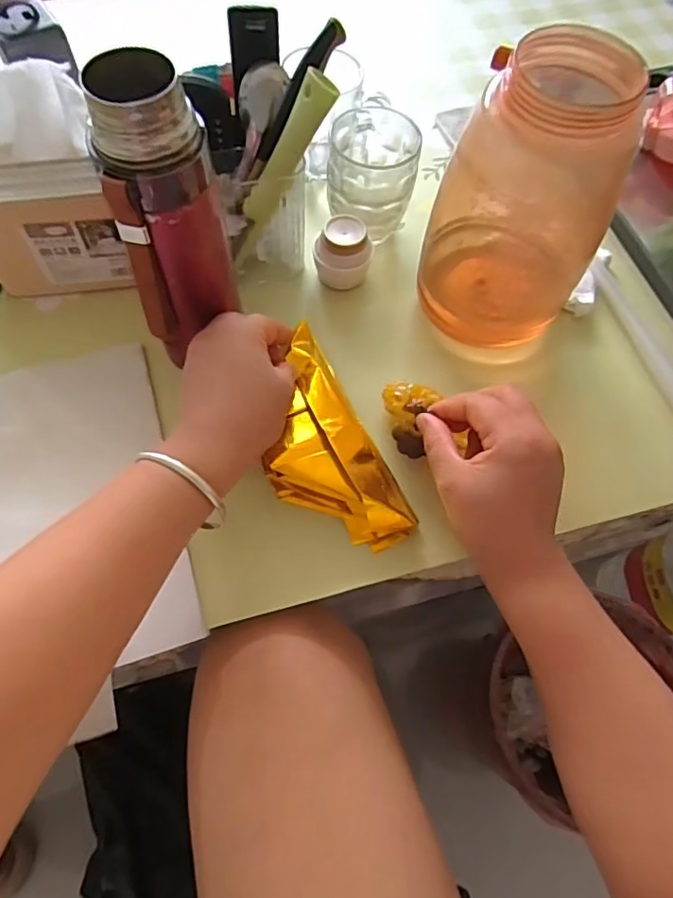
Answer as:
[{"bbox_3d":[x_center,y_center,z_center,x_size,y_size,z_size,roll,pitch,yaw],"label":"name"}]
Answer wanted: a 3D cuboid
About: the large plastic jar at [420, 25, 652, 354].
[{"bbox_3d":[0.134,-0.161,0.386,0.105,0.206,0.115,1,65,-3],"label":"large plastic jar"}]

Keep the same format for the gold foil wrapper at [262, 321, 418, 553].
[{"bbox_3d":[-0.013,-0.007,0.404,0.083,0.042,0.176,-17,68,-12],"label":"gold foil wrapper"}]

